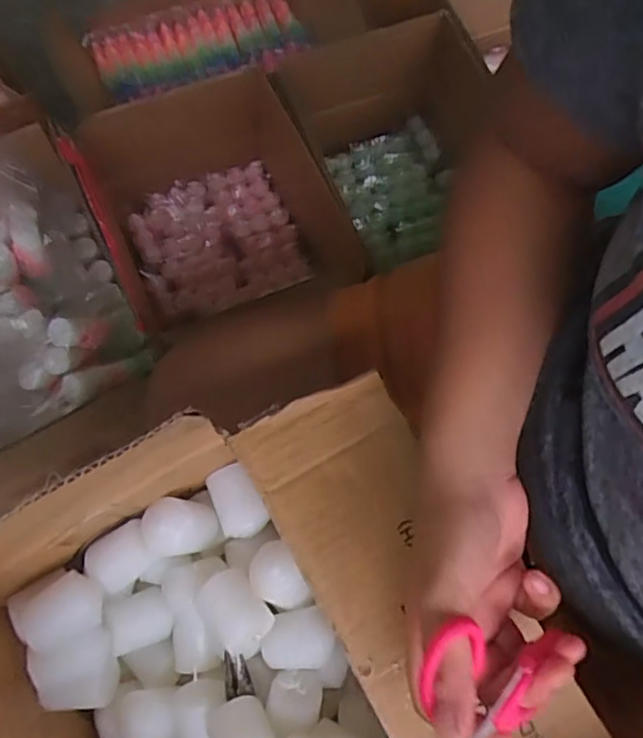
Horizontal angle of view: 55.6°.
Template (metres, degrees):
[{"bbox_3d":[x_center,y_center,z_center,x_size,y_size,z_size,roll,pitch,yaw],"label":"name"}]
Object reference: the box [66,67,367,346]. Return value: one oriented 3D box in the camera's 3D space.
[{"bbox_3d":[-0.145,-0.215,0.884,0.316,0.262,0.267,-14,71,-6],"label":"box"}]

